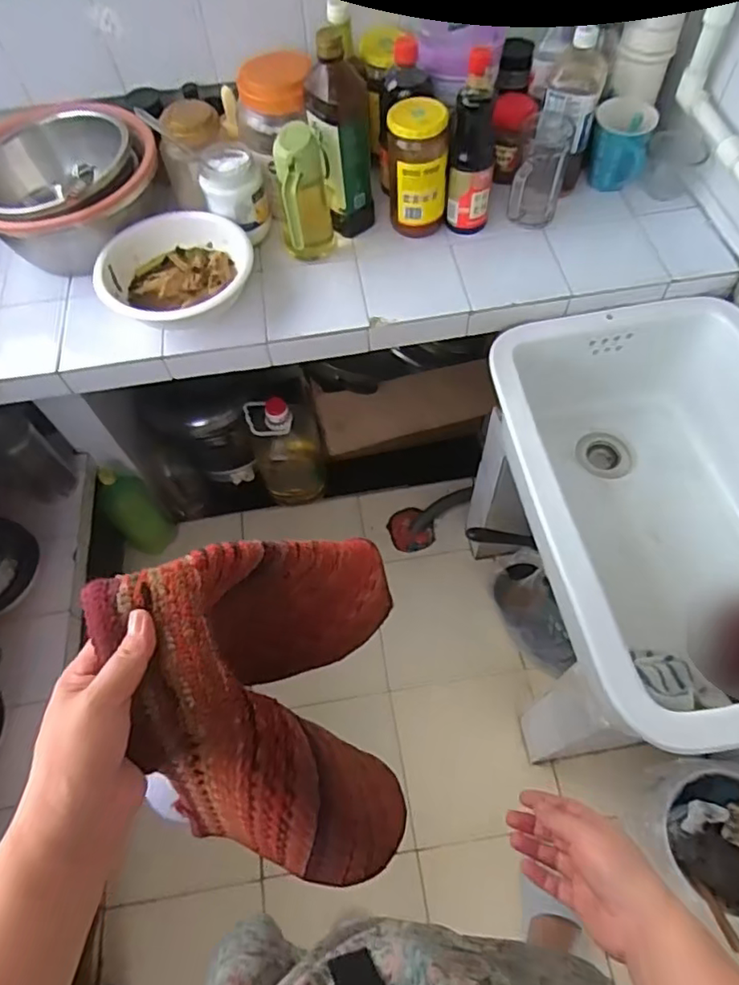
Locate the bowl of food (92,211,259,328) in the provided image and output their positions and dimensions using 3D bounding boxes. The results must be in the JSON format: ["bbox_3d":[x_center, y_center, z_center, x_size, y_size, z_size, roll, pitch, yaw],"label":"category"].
[{"bbox_3d":[-0.285,-0.327,0.873,0.221,0.062,0.175,-27,63,-12],"label":"bowl of food"}]

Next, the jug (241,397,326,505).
[{"bbox_3d":[-0.189,-0.095,1.375,0.145,0.353,0.120,-20,62,-8],"label":"jug"}]

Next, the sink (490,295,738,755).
[{"bbox_3d":[0.405,0.030,0.831,0.396,0.243,0.590,-11,61,-3],"label":"sink"}]

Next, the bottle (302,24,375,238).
[{"bbox_3d":[-0.040,-0.503,0.854,0.076,0.265,0.063,-22,62,-9],"label":"bottle"}]

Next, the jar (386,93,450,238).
[{"bbox_3d":[0.073,-0.478,0.884,0.088,0.177,0.075,2,61,4],"label":"jar"}]

